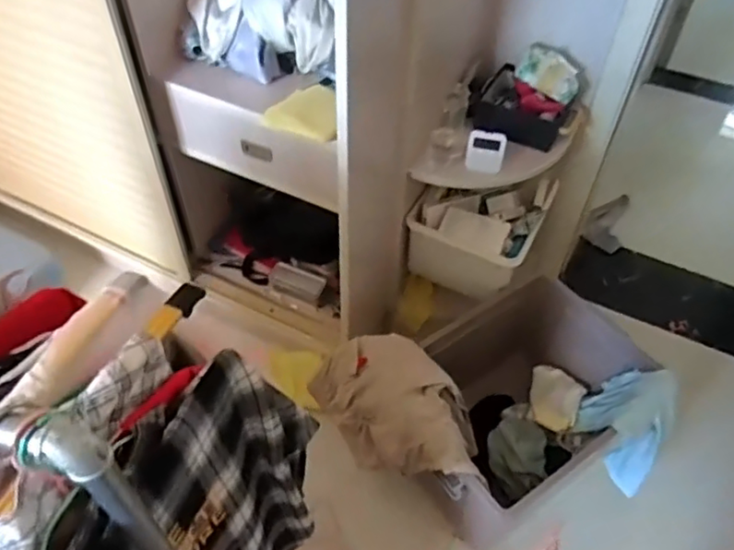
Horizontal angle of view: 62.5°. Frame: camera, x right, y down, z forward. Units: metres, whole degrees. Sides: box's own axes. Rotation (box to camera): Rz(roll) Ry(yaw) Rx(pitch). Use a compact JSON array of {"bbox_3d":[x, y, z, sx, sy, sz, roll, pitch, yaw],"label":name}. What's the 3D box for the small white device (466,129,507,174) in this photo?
[{"bbox_3d":[0.240,-0.251,1.228,0.072,0.080,0.047,7,50,4],"label":"small white device"}]

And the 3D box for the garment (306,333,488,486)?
[{"bbox_3d":[0.064,0.284,1.243,0.345,0.216,0.195,25,53,19],"label":"garment"}]

